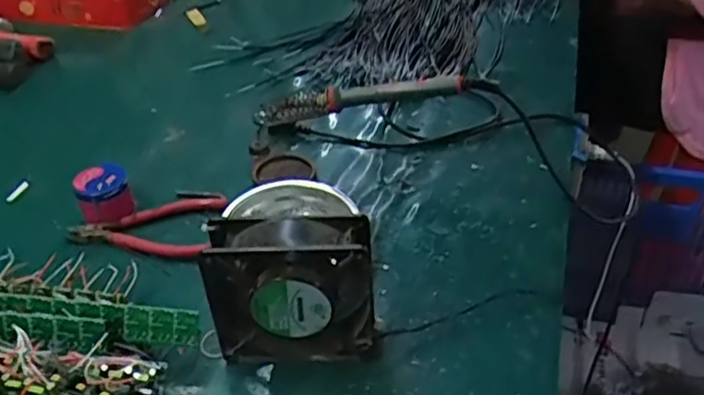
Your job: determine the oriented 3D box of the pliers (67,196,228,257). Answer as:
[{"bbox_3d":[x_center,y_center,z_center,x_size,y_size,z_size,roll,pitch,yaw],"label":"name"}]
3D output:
[{"bbox_3d":[-0.202,0.022,0.651,0.153,0.026,0.080,9,37,12],"label":"pliers"}]

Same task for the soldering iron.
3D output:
[{"bbox_3d":[0.007,-0.102,0.665,0.259,0.035,0.029,-5,32,25],"label":"soldering iron"}]

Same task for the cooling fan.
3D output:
[{"bbox_3d":[-0.044,0.068,0.496,0.126,0.110,0.042,1,36,1],"label":"cooling fan"}]

